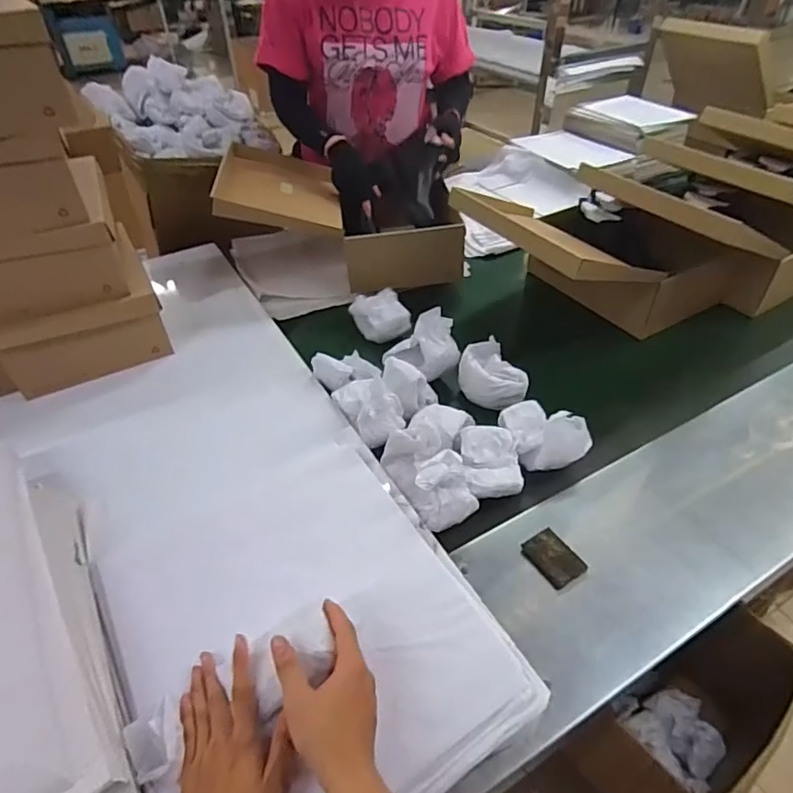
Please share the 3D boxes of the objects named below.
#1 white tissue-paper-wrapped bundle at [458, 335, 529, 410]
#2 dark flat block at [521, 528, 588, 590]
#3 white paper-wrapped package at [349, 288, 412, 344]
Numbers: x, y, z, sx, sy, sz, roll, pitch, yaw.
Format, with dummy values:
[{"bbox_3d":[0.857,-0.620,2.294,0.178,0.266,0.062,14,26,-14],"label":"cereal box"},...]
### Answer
[{"bbox_3d":[0.160,-0.029,0.909,0.088,0.063,0.139,-17,44,-16],"label":"white tissue-paper-wrapped bundle"},{"bbox_3d":[0.202,0.209,0.693,0.056,0.010,0.071,-26,48,-24],"label":"dark flat block"},{"bbox_3d":[-0.026,-0.153,1.058,0.091,0.071,0.113,-19,45,-18],"label":"white paper-wrapped package"}]

